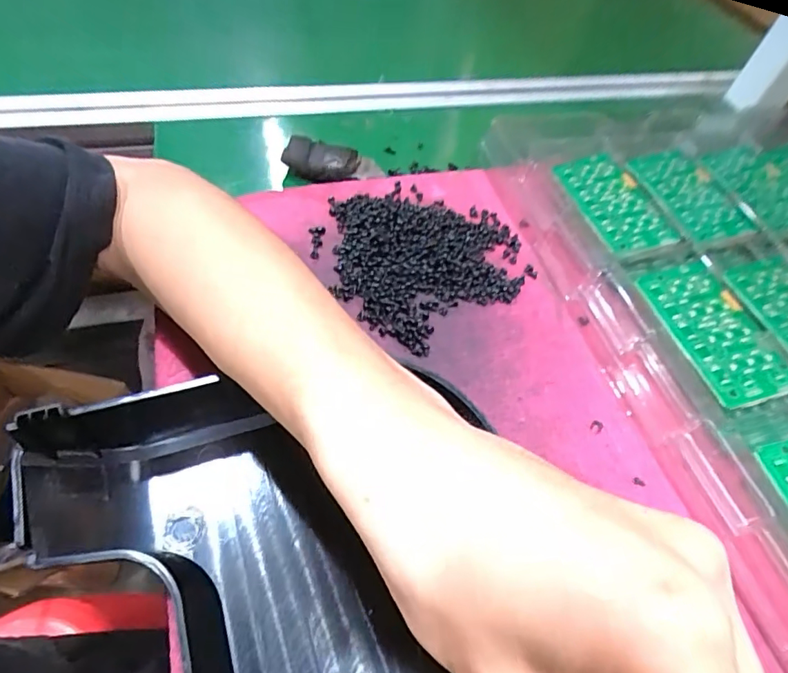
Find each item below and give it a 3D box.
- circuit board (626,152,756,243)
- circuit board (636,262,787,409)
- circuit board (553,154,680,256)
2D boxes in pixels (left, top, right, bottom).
[{"bbox_3d":[0.213,-0.103,0.367,0.059,0.011,0.086,-8,57,-14],"label":"circuit board"},{"bbox_3d":[0.184,-0.003,0.292,0.047,0.008,0.091,-10,58,-15],"label":"circuit board"},{"bbox_3d":[0.148,-0.091,0.342,0.051,0.005,0.087,-10,57,-6],"label":"circuit board"}]

